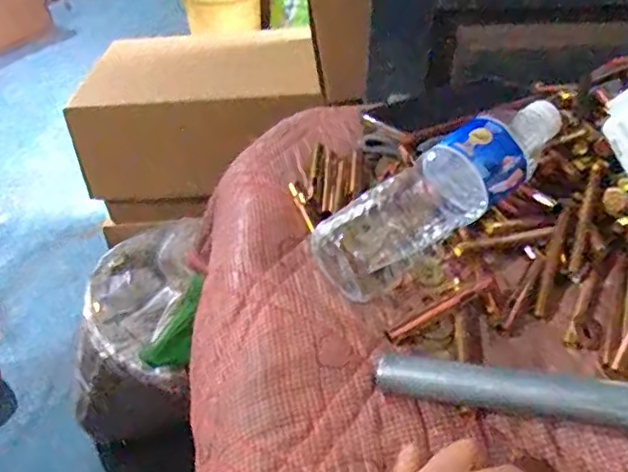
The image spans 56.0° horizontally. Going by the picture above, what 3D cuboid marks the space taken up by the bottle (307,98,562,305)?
[{"bbox_3d":[0.101,-0.037,0.442,0.229,0.055,0.062,-35,46,-10],"label":"bottle"}]

